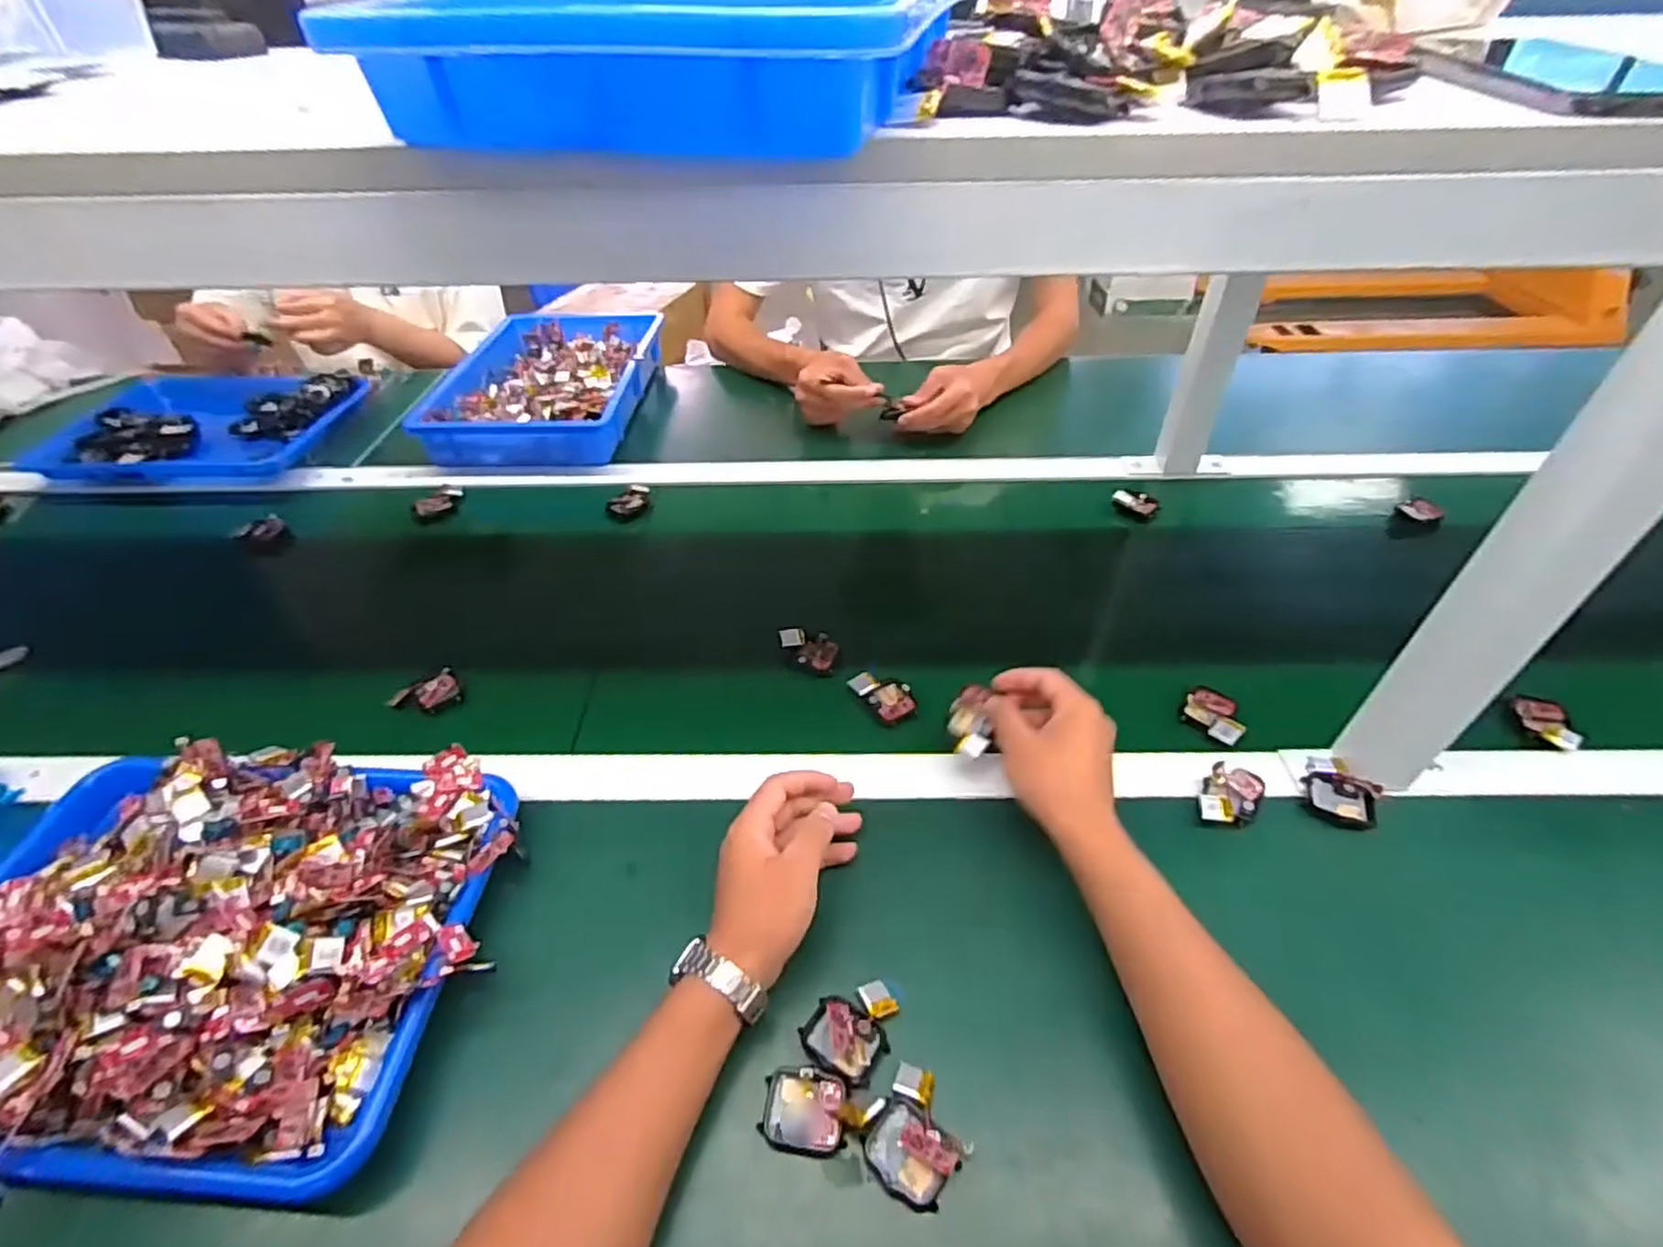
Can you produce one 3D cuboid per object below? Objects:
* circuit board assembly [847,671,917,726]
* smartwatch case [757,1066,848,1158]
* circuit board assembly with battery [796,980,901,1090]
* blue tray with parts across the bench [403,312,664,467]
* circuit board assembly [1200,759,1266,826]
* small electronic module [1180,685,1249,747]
[{"bbox_3d":[0.047,0.062,0.627,0.037,0.017,0.059,-30,50,-27],"label":"circuit board assembly"},{"bbox_3d":[-0.015,0.273,0.411,0.047,0.009,0.038,6,43,8],"label":"smartwatch case"},{"bbox_3d":[0.014,0.240,0.439,0.046,0.016,0.058,26,50,27],"label":"circuit board assembly with battery"},{"bbox_3d":[-0.388,-0.338,1.018,0.269,0.056,0.378,-1,43,1],"label":"blue tray with parts across the bench"},{"bbox_3d":[0.297,0.129,0.544,0.038,0.013,0.052,21,47,23],"label":"circuit board assembly"},{"bbox_3d":[0.318,0.072,0.604,0.050,0.015,0.054,32,52,31],"label":"small electronic module"}]

